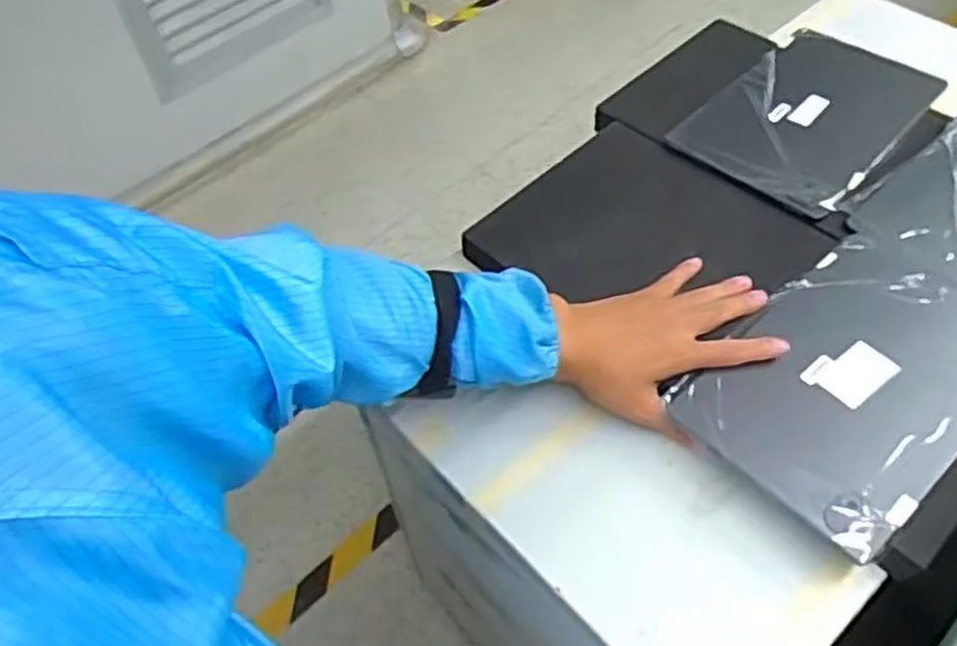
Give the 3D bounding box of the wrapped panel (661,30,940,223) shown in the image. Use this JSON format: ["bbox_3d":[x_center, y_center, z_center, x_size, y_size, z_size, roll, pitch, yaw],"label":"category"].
[{"bbox_3d":[0.329,-0.214,0.785,0.171,0.022,0.251,35,64,27],"label":"wrapped panel"}]

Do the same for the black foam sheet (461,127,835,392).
[{"bbox_3d":[0.143,-0.079,0.702,0.220,0.018,0.249,-39,59,-22],"label":"black foam sheet"}]

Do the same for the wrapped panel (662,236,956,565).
[{"bbox_3d":[0.288,0.036,0.592,0.247,0.009,0.165,-38,58,-21],"label":"wrapped panel"}]

